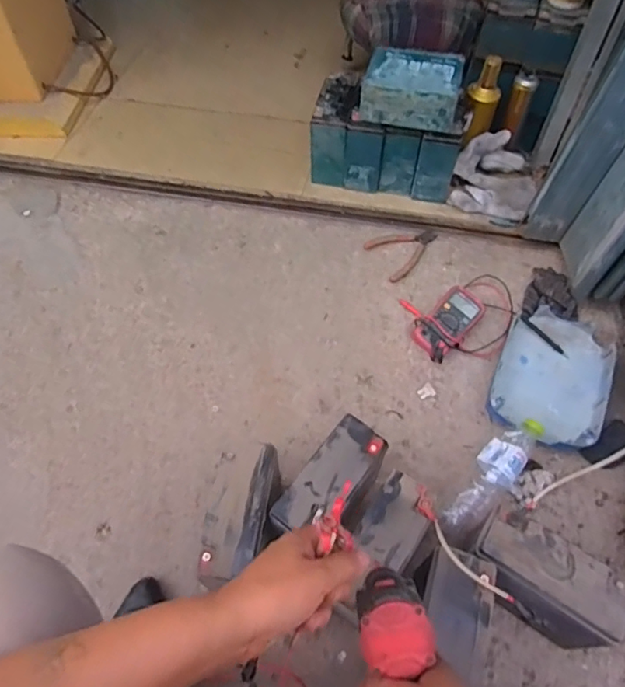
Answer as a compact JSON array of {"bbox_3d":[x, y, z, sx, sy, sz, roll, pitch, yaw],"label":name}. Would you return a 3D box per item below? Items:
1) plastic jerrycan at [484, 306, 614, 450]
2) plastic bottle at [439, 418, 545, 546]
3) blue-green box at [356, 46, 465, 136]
[{"bbox_3d":[0.413,0.063,0.898,0.184,0.071,0.246,21,57,14],"label":"plastic jerrycan"},{"bbox_3d":[0.280,0.209,0.799,0.066,0.072,0.232,36,62,22],"label":"plastic bottle"},{"bbox_3d":[0.195,-0.498,1.006,0.185,0.090,0.153,13,55,8],"label":"blue-green box"}]

